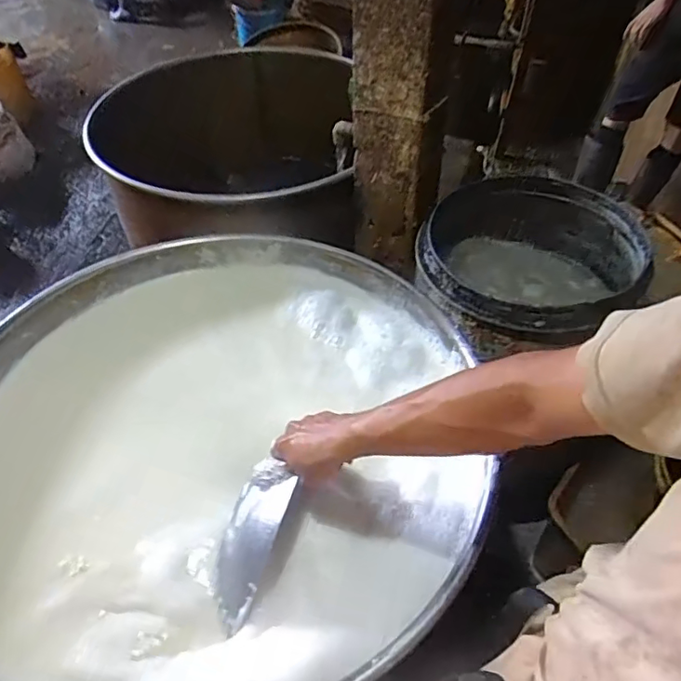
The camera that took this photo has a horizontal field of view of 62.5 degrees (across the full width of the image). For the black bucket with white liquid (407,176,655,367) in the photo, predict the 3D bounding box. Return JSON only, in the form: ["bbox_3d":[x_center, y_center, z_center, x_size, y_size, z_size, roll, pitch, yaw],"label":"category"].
[{"bbox_3d":[0.377,-0.112,1.141,0.426,0.254,0.413,-1,49,1],"label":"black bucket with white liquid"}]

